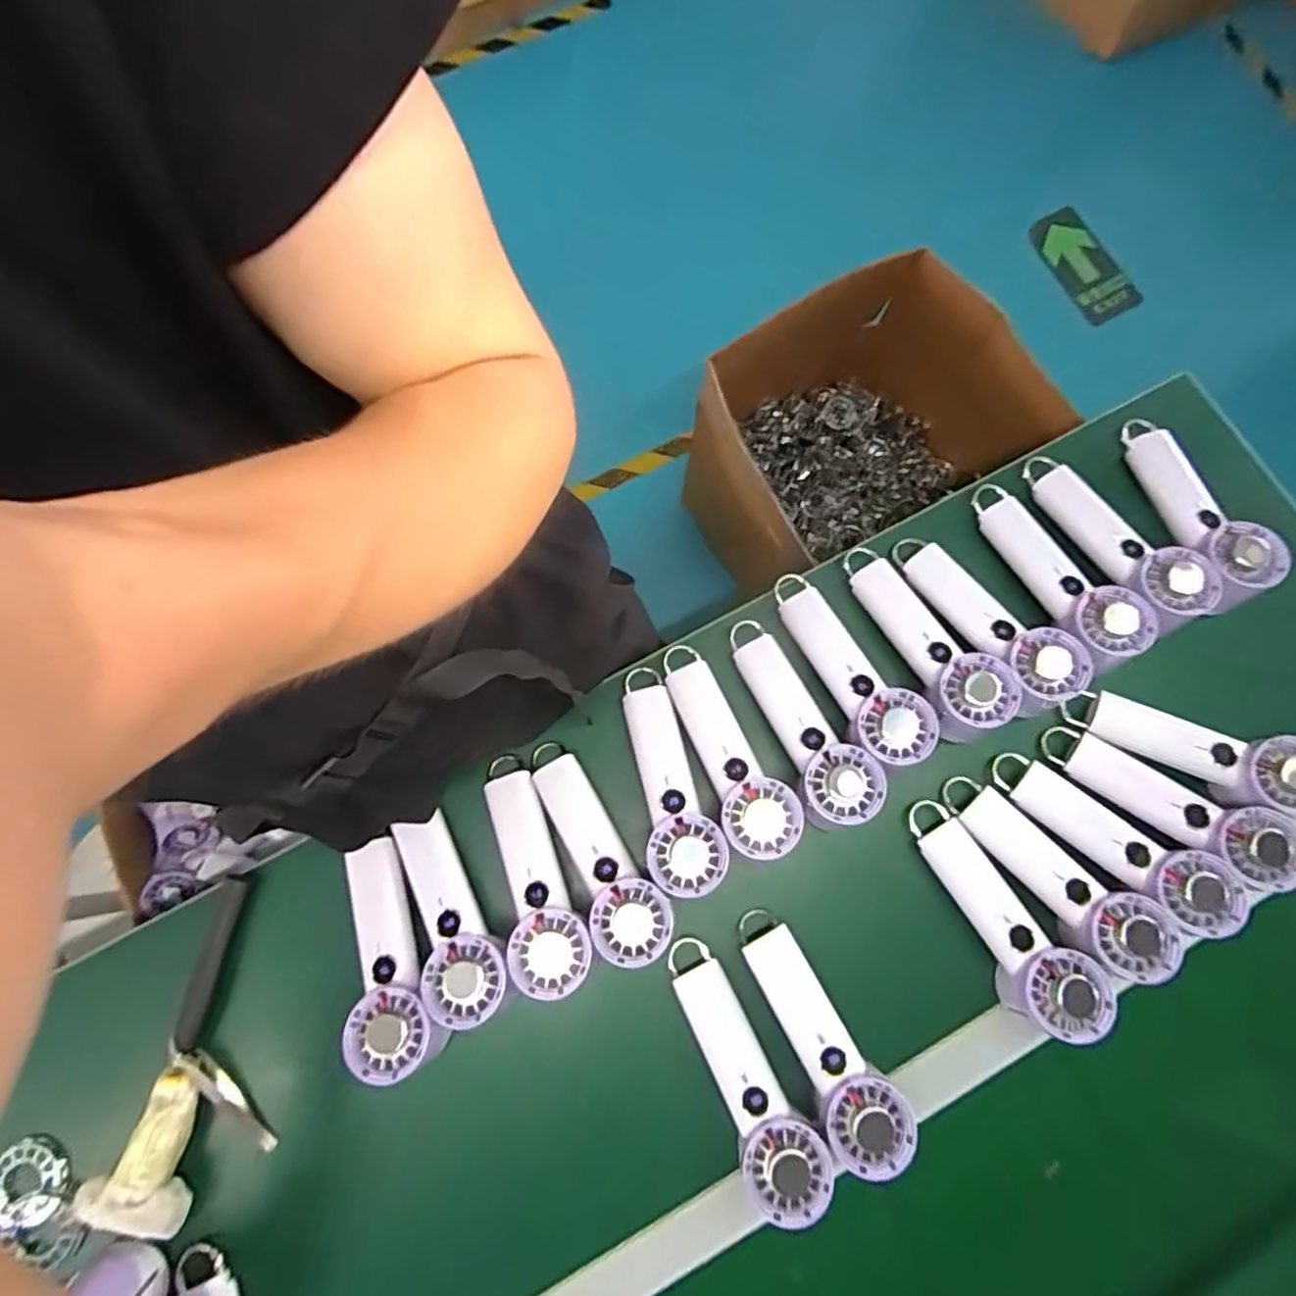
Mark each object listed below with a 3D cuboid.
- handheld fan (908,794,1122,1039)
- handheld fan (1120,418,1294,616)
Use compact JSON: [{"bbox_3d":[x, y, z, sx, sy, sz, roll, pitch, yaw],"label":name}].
[{"bbox_3d":[0.281,0.217,0.559,0.064,0.042,0.191,-29,62,-7],"label":"handheld fan"},{"bbox_3d":[0.497,-0.129,0.634,0.064,0.042,0.201,-13,61,-4],"label":"handheld fan"}]

